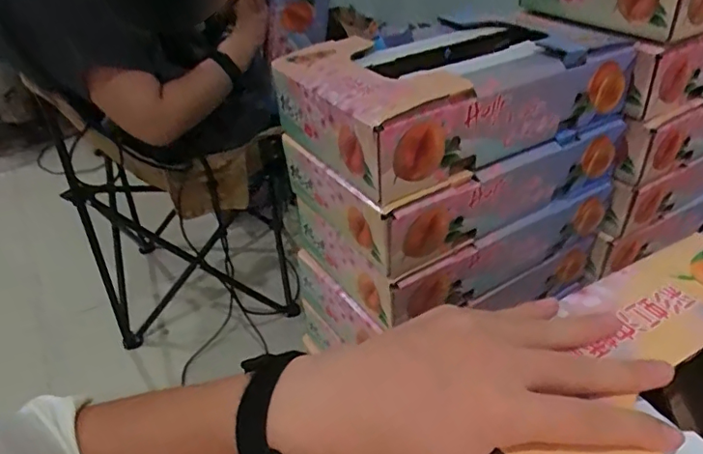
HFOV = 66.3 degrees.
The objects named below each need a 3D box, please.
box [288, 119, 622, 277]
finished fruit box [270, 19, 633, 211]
[{"bbox_3d":[0.142,-0.094,0.755,0.403,0.090,0.244,-23,39,-26],"label":"box"},{"bbox_3d":[0.126,-0.184,0.707,0.387,0.107,0.252,-23,39,-26],"label":"finished fruit box"}]

